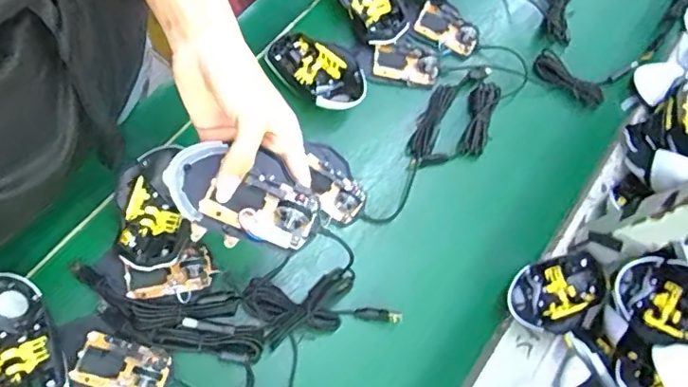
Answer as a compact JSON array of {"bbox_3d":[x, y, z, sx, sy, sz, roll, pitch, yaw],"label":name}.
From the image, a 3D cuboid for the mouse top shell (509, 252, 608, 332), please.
[{"bbox_3d":[0.228,0.109,0.576,0.114,0.036,0.072,-24,64,-15],"label":"mouse top shell"}]

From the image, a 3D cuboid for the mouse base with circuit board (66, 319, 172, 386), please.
[{"bbox_3d":[-0.208,0.155,0.486,0.091,0.021,0.052,20,62,8],"label":"mouse base with circuit board"}]

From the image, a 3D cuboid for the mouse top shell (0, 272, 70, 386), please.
[{"bbox_3d":[-0.288,0.132,0.463,0.071,0.039,0.124,-25,72,-8],"label":"mouse top shell"}]

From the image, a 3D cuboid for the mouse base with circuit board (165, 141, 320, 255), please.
[{"bbox_3d":[-0.072,-0.003,0.393,0.113,0.030,0.065,22,62,6],"label":"mouse base with circuit board"}]

